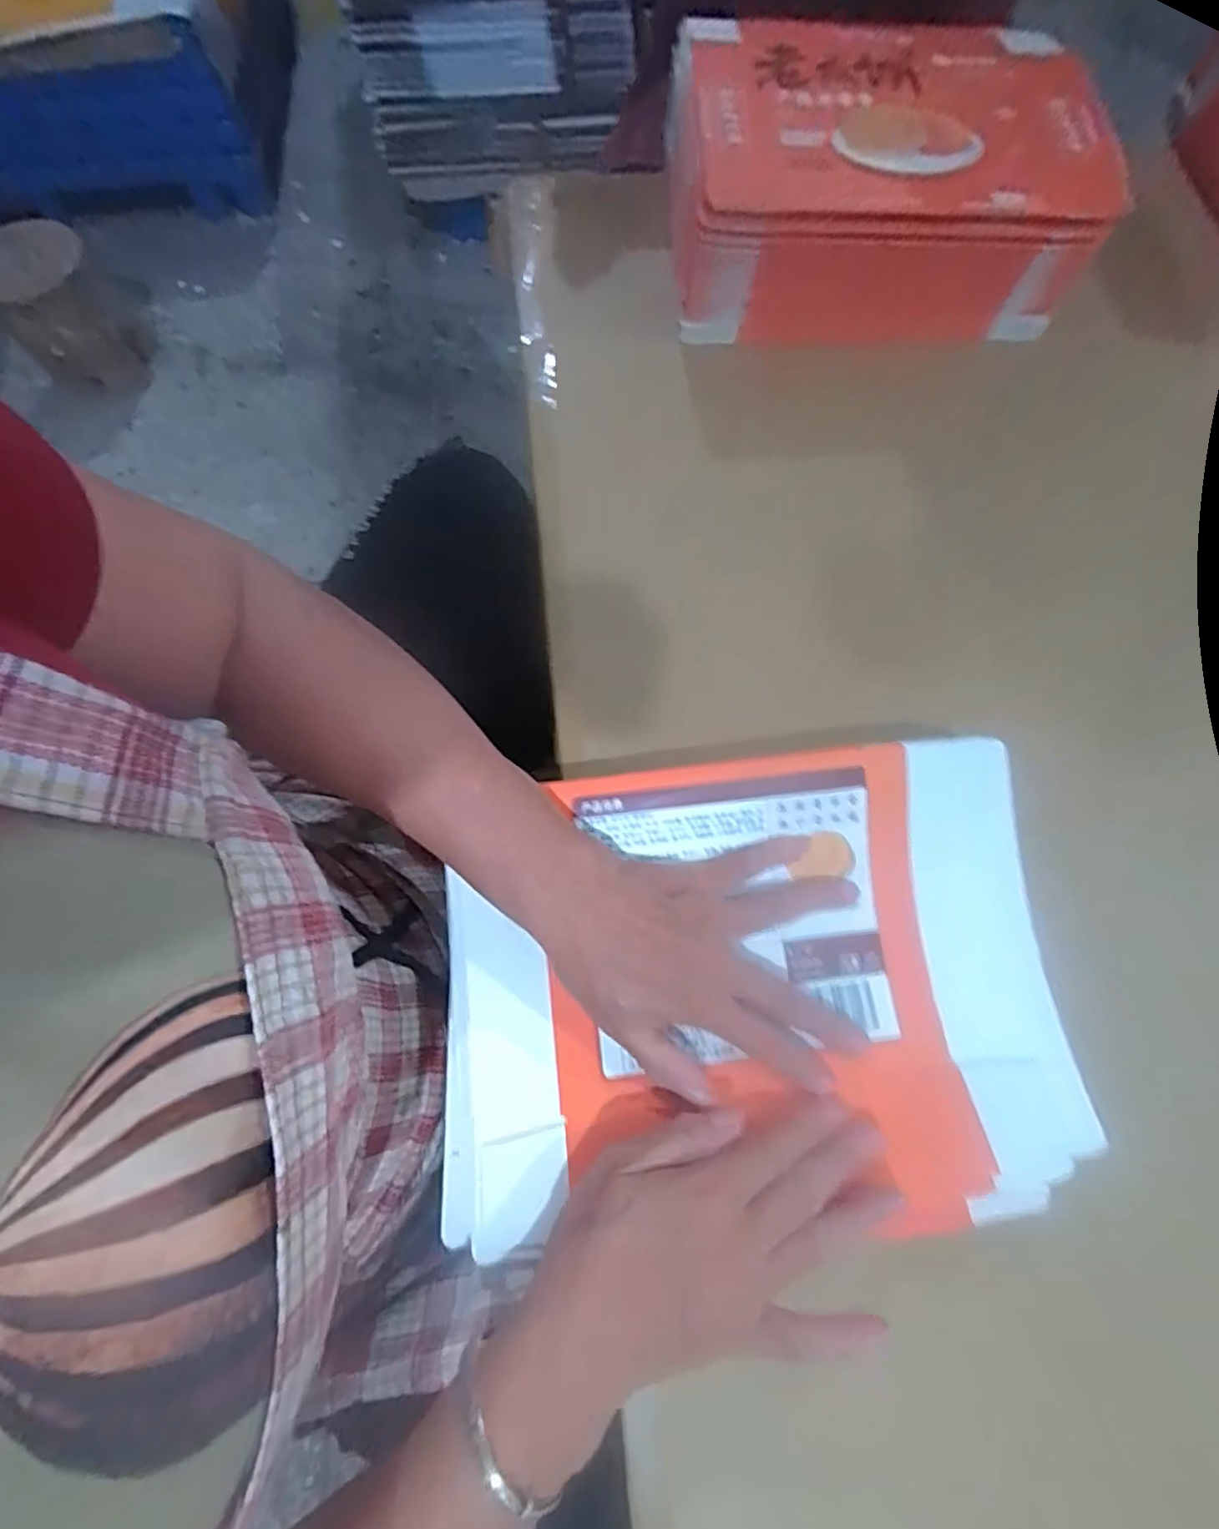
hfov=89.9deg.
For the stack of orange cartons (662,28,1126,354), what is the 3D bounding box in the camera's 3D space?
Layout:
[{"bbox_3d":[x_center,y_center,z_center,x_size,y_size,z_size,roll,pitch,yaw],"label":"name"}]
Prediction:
[{"bbox_3d":[0.201,-0.465,0.489,0.297,0.109,0.214,-3,73,-1],"label":"stack of orange cartons"}]

